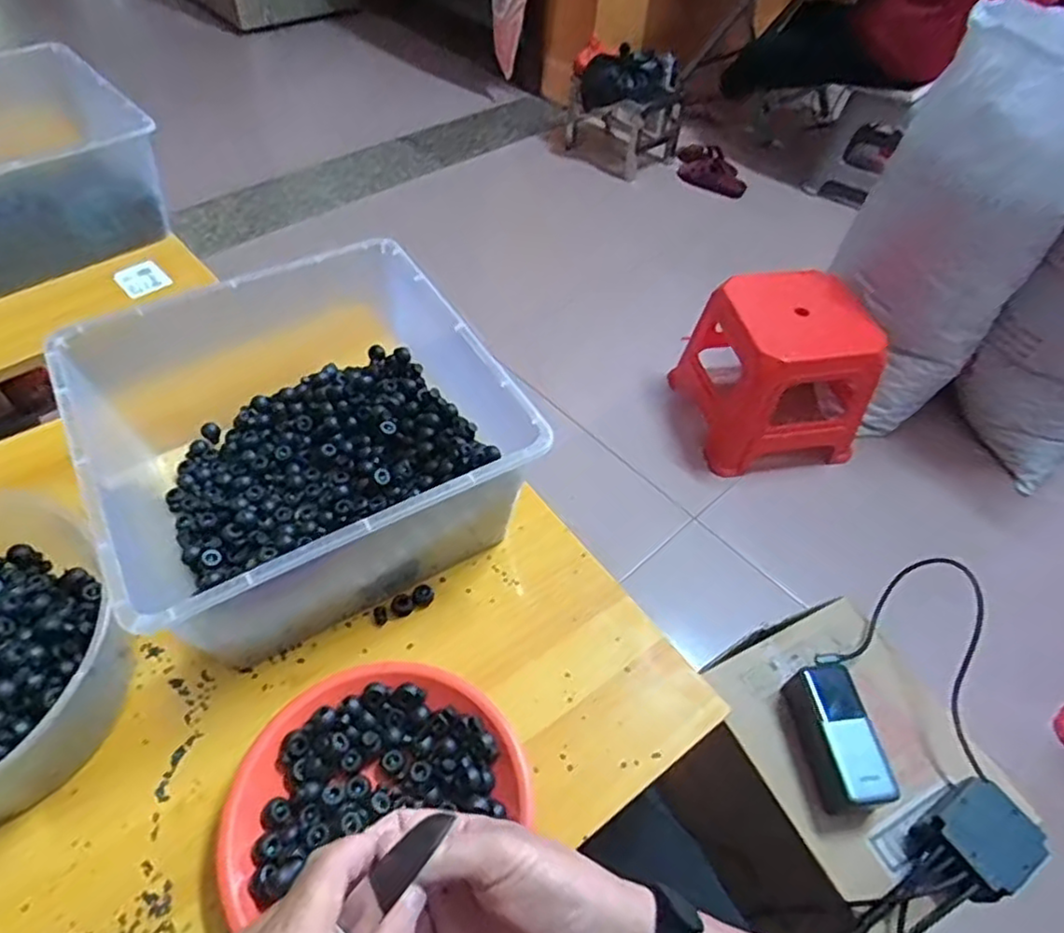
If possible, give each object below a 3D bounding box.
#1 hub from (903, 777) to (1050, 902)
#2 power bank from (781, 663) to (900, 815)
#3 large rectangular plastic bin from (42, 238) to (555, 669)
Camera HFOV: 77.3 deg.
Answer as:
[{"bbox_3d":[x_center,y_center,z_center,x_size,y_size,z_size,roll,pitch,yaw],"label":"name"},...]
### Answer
[{"bbox_3d":[0.409,0.346,0.616,0.089,0.056,0.076,-26,58,-22],"label":"hub"},{"bbox_3d":[0.307,0.275,0.678,0.056,0.065,0.136,-6,52,-9],"label":"power bank"},{"bbox_3d":[-0.193,-0.019,0.575,0.302,0.153,0.308,-24,57,-21],"label":"large rectangular plastic bin"}]

